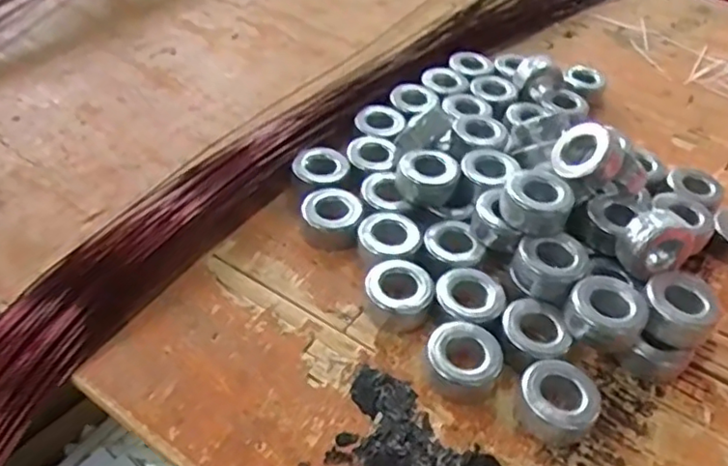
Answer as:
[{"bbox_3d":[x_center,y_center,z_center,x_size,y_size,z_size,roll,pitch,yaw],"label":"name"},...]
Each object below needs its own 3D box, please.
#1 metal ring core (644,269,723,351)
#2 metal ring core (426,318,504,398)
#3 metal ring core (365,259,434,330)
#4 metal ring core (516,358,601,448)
[{"bbox_3d":[0.275,0.065,0.541,0.060,0.030,0.070,33,50,26],"label":"metal ring core"},{"bbox_3d":[0.085,0.105,0.521,0.058,0.032,0.060,3,43,-3],"label":"metal ring core"},{"bbox_3d":[0.031,0.056,0.561,0.059,0.037,0.057,3,43,-3],"label":"metal ring core"},{"bbox_3d":[0.152,0.138,0.495,0.060,0.038,0.061,3,43,-3],"label":"metal ring core"}]

